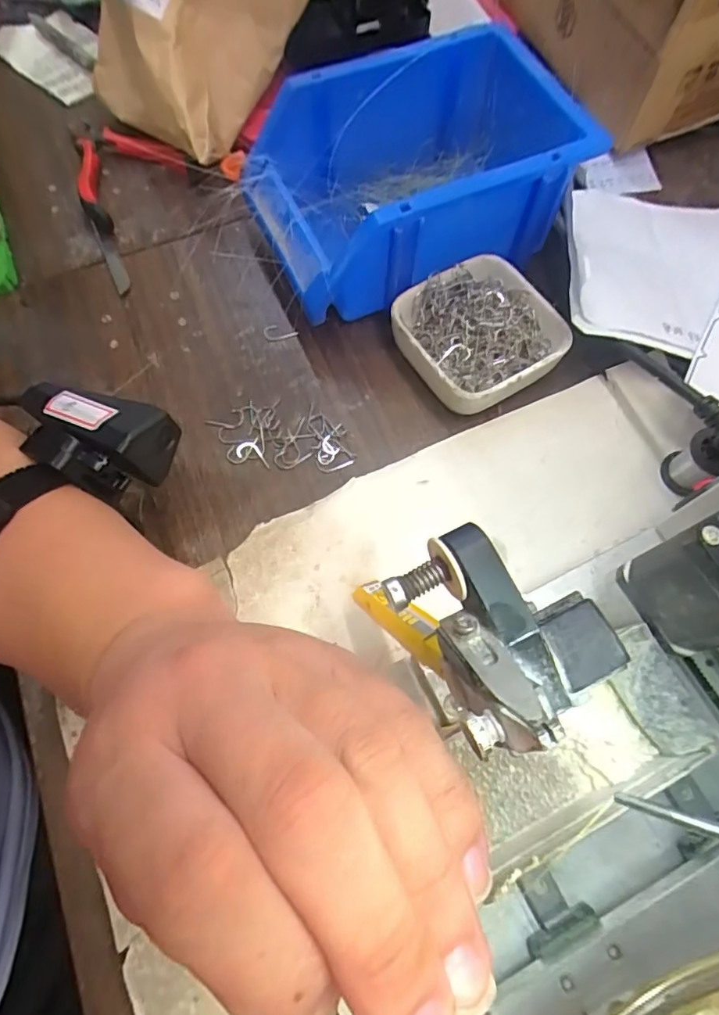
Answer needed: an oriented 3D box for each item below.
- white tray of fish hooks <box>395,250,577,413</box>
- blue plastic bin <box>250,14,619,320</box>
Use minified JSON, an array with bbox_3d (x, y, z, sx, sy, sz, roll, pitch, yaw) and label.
[{"bbox_3d":[0.070,-0.099,0.320,0.087,0.031,0.083,-25,70,-10],"label":"white tray of fish hooks"},{"bbox_3d":[0.029,-0.197,0.335,0.187,0.080,0.127,-24,70,-10],"label":"blue plastic bin"}]

